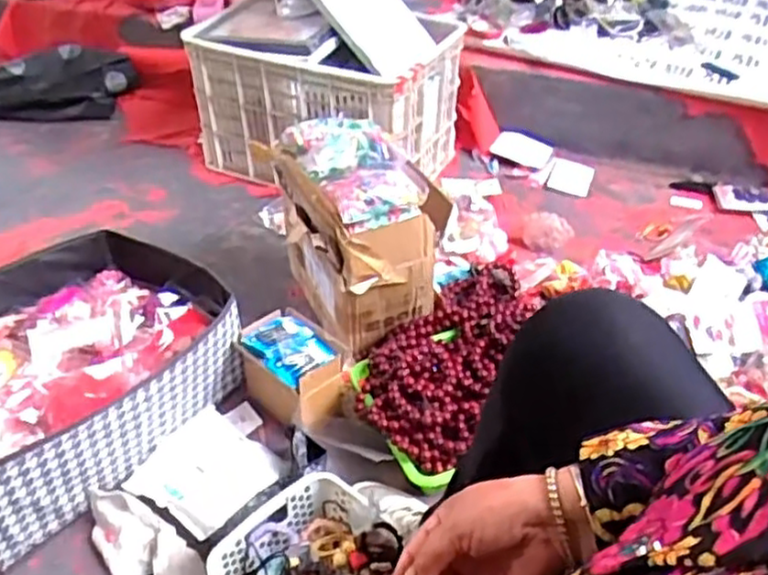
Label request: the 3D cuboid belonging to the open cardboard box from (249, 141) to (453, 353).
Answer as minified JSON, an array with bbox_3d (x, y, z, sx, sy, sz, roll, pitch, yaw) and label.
[{"bbox_3d":[-0.047,-0.067,1.156,0.196,0.285,0.263,-21,43,-25],"label":"open cardboard box"}]

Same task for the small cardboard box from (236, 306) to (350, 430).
[{"bbox_3d":[-0.125,0.121,1.049,0.113,0.102,0.160,-28,45,-30],"label":"small cardboard box"}]

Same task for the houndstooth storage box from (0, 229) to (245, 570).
[{"bbox_3d":[-0.444,0.125,1.021,0.362,0.173,0.417,24,43,26],"label":"houndstooth storage box"}]

